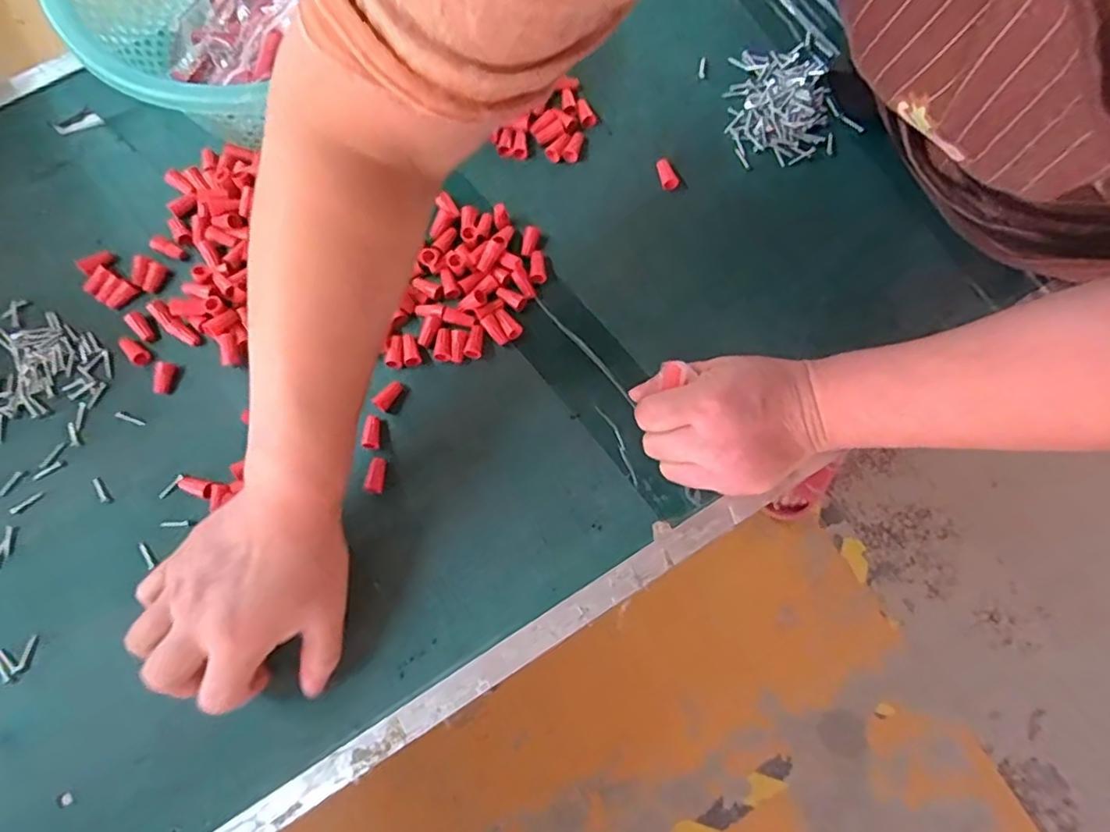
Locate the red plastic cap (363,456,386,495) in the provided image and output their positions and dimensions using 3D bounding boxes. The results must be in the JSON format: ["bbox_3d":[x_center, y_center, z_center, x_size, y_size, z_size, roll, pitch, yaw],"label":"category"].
[{"bbox_3d":[-0.120,0.040,0.414,0.012,0.013,0.026,14,76,4],"label":"red plastic cap"}]

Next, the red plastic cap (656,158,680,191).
[{"bbox_3d":[0.086,-0.186,0.469,0.013,0.010,0.030,-10,75,-2],"label":"red plastic cap"}]

